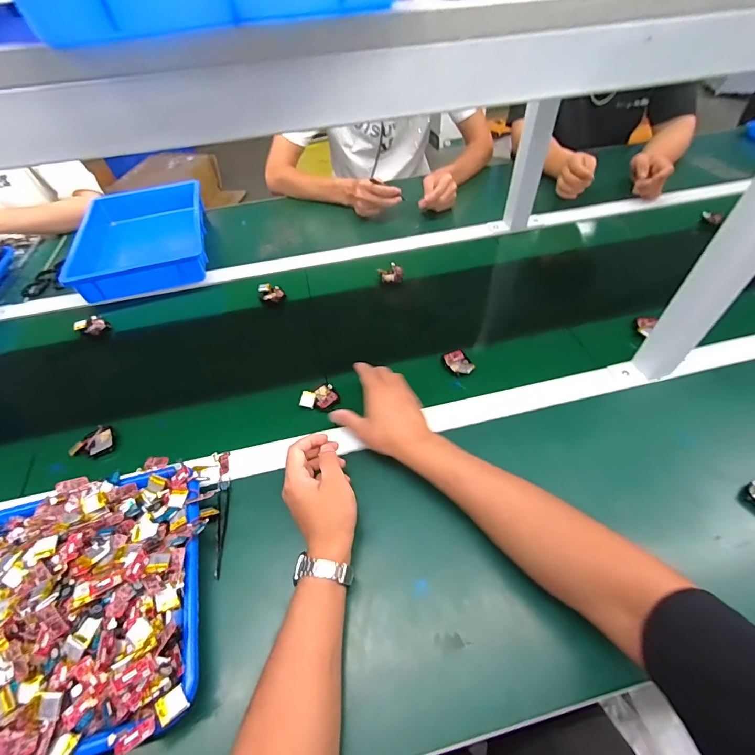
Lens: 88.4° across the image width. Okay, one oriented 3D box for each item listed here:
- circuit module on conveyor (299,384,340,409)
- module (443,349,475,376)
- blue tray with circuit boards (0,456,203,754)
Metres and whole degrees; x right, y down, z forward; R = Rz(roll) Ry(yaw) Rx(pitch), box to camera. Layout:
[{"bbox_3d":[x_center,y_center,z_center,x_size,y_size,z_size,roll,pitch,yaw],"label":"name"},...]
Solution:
[{"bbox_3d":[-0.087,0.028,0.566,0.054,0.018,0.042,-31,55,-21],"label":"circuit module on conveyor"},{"bbox_3d":[0.125,-0.022,0.597,0.037,0.013,0.053,-19,51,-12],"label":"module"},{"bbox_3d":[-0.351,0.231,0.383,0.340,0.065,0.264,-13,50,-7],"label":"blue tray with circuit boards"}]

